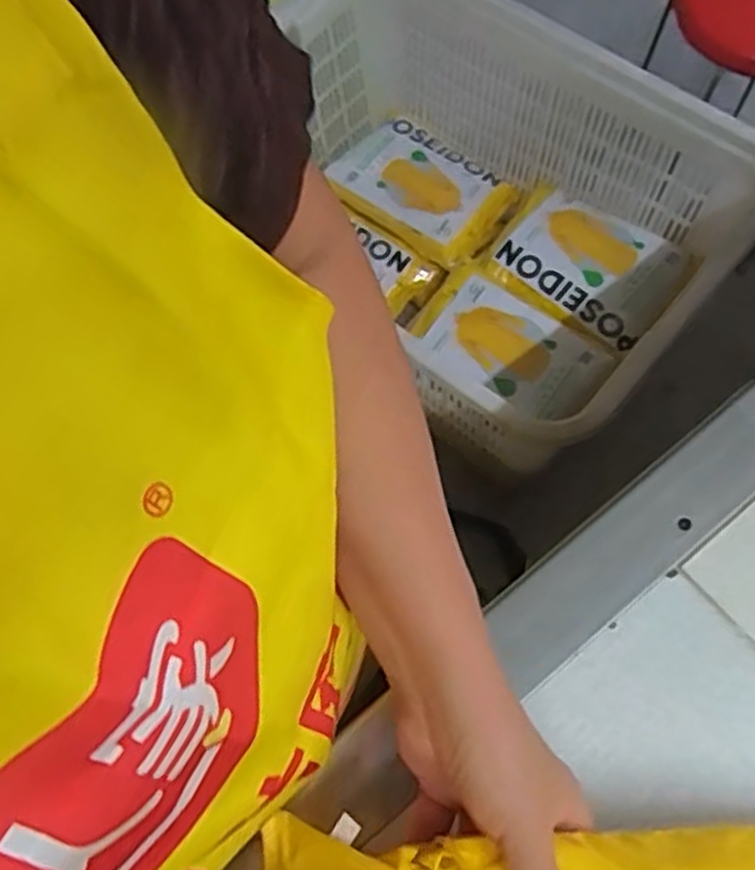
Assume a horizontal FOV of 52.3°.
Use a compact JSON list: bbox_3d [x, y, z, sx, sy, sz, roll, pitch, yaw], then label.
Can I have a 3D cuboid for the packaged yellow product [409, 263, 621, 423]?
[{"bbox_3d":[0.212,-0.143,1.224,0.302,0.029,0.174,34,72,16],"label":"packaged yellow product"}]

